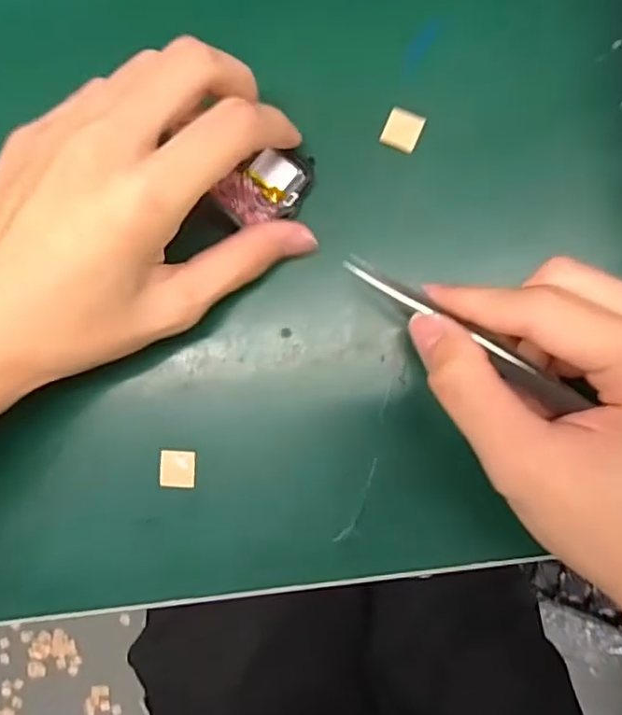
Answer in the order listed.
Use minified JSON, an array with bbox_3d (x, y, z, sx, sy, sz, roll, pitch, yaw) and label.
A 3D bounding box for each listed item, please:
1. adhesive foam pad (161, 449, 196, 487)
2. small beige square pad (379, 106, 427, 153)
[{"bbox_3d":[-0.059,0.049,0.273,0.016,0.004,0.016,0,86,4],"label":"adhesive foam pad"},{"bbox_3d":[0.041,-0.101,0.273,0.016,0.004,0.017,24,88,6],"label":"small beige square pad"}]

